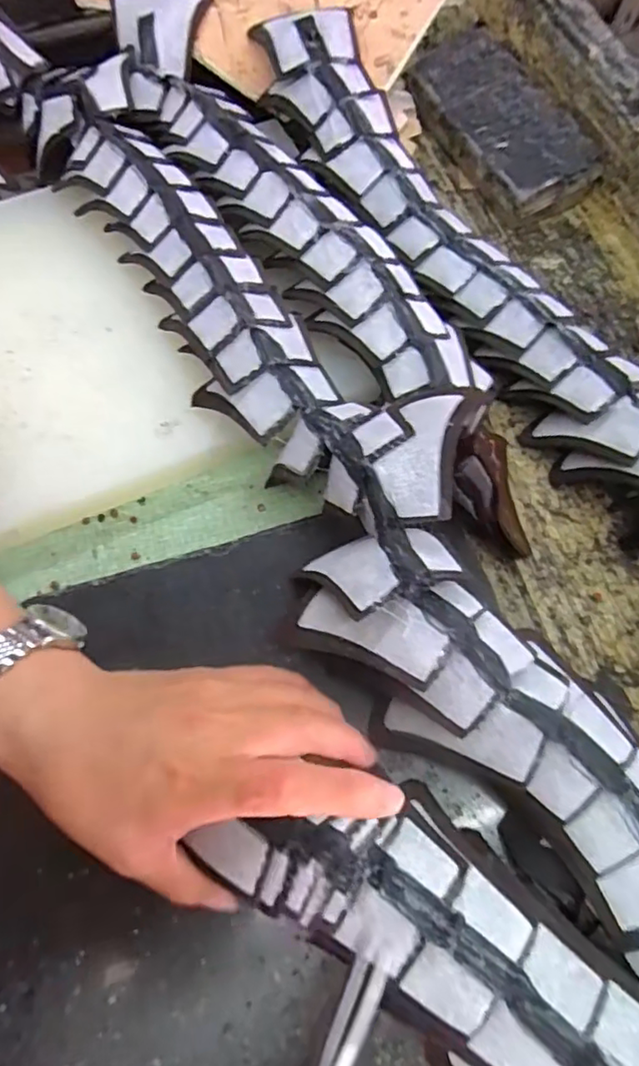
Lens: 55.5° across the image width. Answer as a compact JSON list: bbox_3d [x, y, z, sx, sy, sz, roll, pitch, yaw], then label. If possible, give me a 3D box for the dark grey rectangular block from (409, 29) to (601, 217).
[{"bbox_3d":[0.136,-0.312,0.463,0.071,0.035,0.163,-25,70,-11],"label":"dark grey rectangular block"}]

